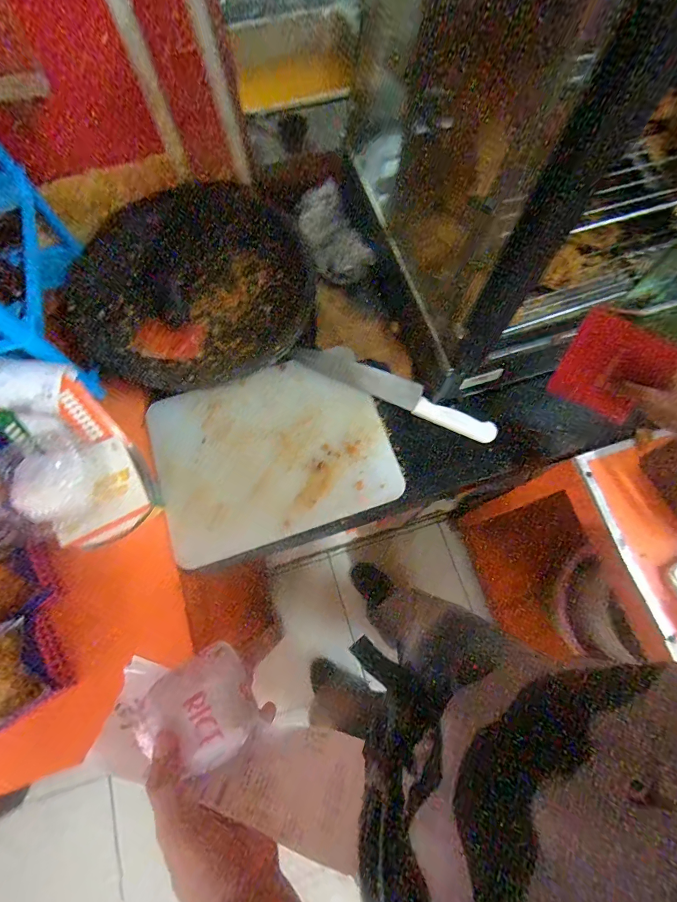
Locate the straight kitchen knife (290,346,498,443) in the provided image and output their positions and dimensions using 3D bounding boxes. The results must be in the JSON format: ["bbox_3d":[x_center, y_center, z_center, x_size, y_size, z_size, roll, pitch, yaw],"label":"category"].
[{"bbox_3d":[0.092,-0.108,0.649,0.350,0.016,0.058,26,75,8],"label":"straight kitchen knife"}]

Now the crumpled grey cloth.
[{"bbox_3d":[-0.011,-0.382,0.706,0.074,0.083,0.160,-28,75,-8],"label":"crumpled grey cloth"}]

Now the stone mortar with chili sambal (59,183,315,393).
[{"bbox_3d":[-0.249,-0.278,0.674,0.394,0.060,0.347,-2,73,0],"label":"stone mortar with chili sambal"}]

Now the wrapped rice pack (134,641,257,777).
[{"bbox_3d":[-0.102,0.192,0.288,0.072,0.035,0.071,-33,75,-10],"label":"wrapped rice pack"}]

